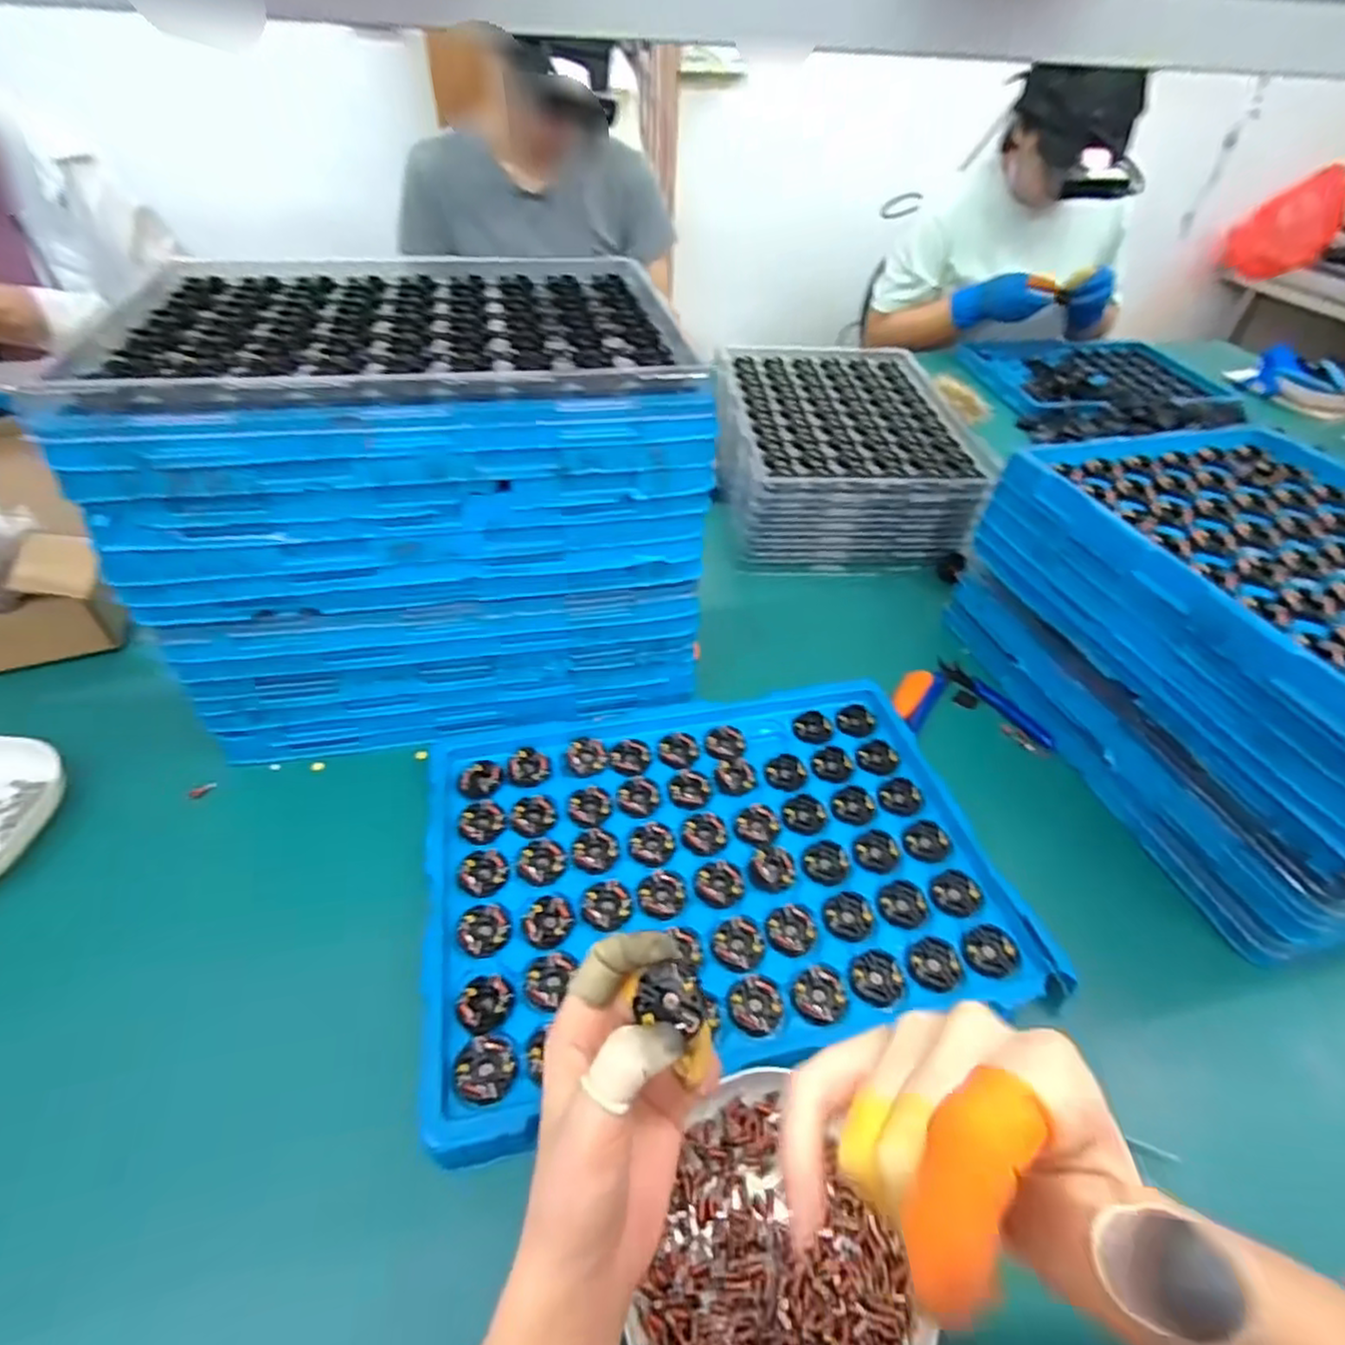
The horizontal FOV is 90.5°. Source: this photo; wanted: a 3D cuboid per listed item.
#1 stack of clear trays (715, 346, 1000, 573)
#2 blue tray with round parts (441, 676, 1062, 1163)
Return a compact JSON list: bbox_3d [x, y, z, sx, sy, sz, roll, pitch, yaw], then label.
[{"bbox_3d":[0.196,-0.274,0.827,0.277,0.107,0.384,-1,44,-4],"label":"stack of clear trays"},{"bbox_3d":[0.026,0.120,0.455,0.362,0.019,0.271,-8,45,-12],"label":"blue tray with round parts"}]

